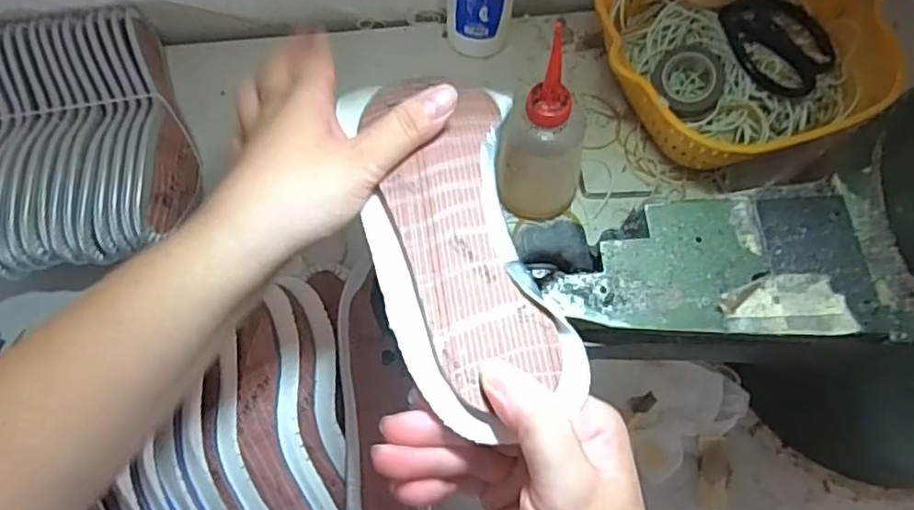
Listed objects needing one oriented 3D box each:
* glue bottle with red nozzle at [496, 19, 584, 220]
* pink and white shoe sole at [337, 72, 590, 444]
[{"bbox_3d":[0.066,-0.089,0.441,0.066,0.152,0.068,0,68,0],"label":"glue bottle with red nozzle"},{"bbox_3d":[0.000,-0.009,0.293,0.081,0.020,0.182,-13,64,-5],"label":"pink and white shoe sole"}]

